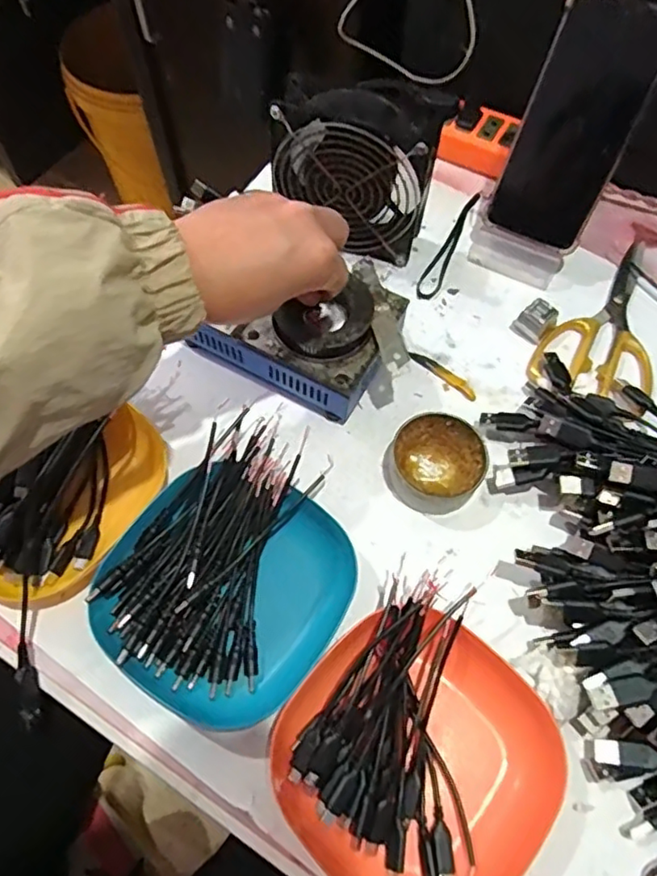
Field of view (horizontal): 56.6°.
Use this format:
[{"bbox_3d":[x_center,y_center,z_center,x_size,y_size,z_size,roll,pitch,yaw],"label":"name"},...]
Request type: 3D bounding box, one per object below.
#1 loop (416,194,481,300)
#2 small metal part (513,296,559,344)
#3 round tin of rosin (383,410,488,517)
[{"bbox_3d":[0.103,-0.165,0.520,0.018,0.011,0.119,24,67,11],"label":"loop"},{"bbox_3d":[0.162,-0.093,0.477,0.023,0.020,0.025,39,71,17],"label":"small metal part"},{"bbox_3d":[0.073,0.017,0.420,0.065,0.023,0.062,0,65,0],"label":"round tin of rosin"}]

